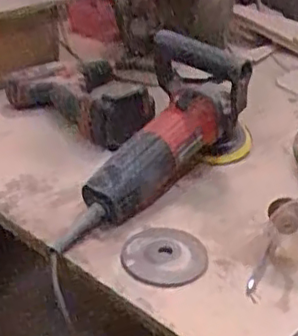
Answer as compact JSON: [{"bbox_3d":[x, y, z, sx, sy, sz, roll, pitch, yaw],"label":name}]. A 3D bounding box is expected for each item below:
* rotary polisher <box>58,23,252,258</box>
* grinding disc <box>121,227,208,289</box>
[{"bbox_3d":[0.026,-0.037,0.726,0.116,0.157,0.310,18,37,23],"label":"rotary polisher"},{"bbox_3d":[0.017,0.089,0.659,0.082,0.013,0.079,1,33,-1],"label":"grinding disc"}]

